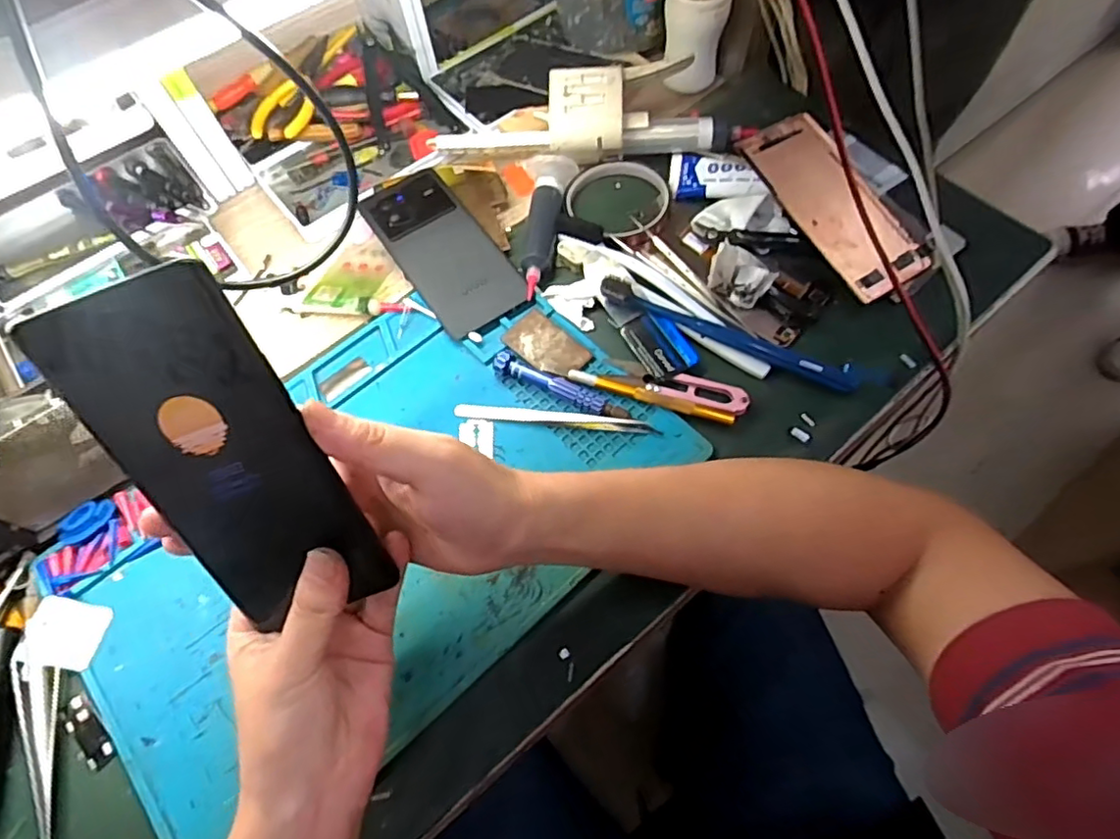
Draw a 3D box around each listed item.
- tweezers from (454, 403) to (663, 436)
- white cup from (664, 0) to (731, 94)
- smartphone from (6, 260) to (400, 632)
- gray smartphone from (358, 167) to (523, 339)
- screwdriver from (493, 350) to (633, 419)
[{"bbox_3d":[-0.003,-0.002,0.417,0.139,0.008,0.011,6,64,6],"label":"tweezers"},{"bbox_3d":[0.120,-0.344,0.542,0.054,0.083,0.062,6,64,6],"label":"white cup"},{"bbox_3d":[-0.136,0.019,0.250,0.072,0.159,0.004,-21,28,-1],"label":"smartphone"},{"bbox_3d":[-0.094,-0.137,0.484,0.072,0.013,0.161,-32,66,-12],"label":"gray smartphone"},{"bbox_3d":[0.001,-0.023,0.421,0.100,0.015,0.015,24,67,14],"label":"screwdriver"}]

